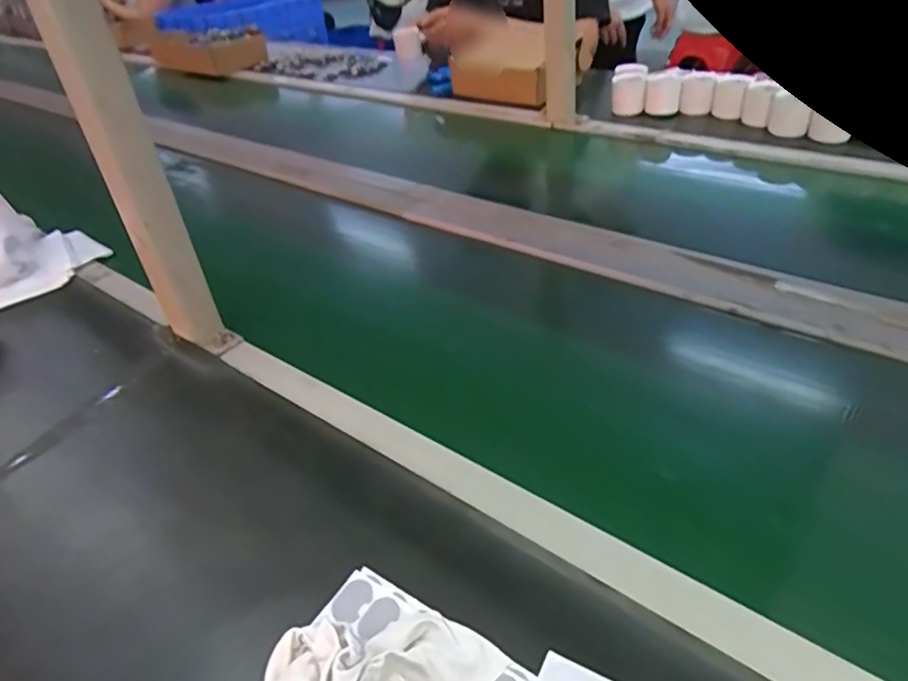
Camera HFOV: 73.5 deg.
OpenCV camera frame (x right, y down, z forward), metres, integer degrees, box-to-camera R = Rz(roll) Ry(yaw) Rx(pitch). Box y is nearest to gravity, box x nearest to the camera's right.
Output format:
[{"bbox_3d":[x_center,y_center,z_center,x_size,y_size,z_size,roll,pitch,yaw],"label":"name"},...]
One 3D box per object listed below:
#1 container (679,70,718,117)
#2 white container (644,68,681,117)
[{"bbox_3d":[0.425,-0.433,1.060,0.050,0.060,0.057,9,39,19],"label":"container"},{"bbox_3d":[0.369,-0.433,1.075,0.057,0.072,0.061,6,38,15],"label":"white container"}]

